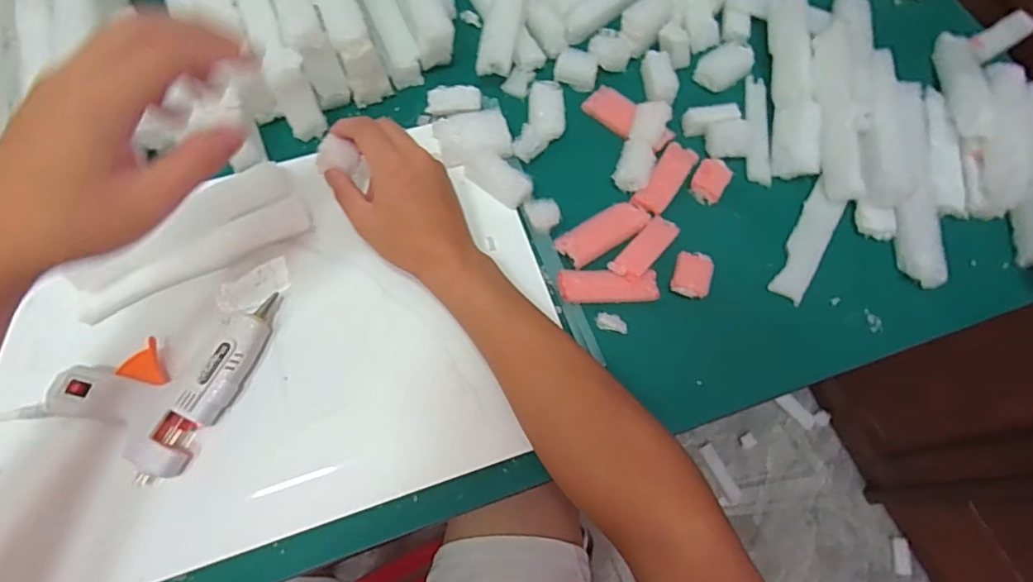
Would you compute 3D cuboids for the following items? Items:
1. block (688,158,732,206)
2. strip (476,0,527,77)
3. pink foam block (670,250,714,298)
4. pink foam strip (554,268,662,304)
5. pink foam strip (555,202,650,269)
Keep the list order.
[{"bbox_3d":[0.167,-0.095,0.477,0.027,0.010,0.037,31,72,8],"label":"block"},{"bbox_3d":[-0.005,-0.287,0.533,0.032,0.022,0.194,11,70,1],"label":"strip"},{"bbox_3d":[0.143,-0.013,0.451,0.029,0.009,0.038,19,70,4],"label":"pink foam block"},{"bbox_3d":[0.074,-0.003,0.444,0.079,0.010,0.027,0,70,-3],"label":"pink foam strip"},{"bbox_3d":[0.072,-0.048,0.456,0.079,0.009,0.033,-32,75,-13],"label":"pink foam strip"}]

